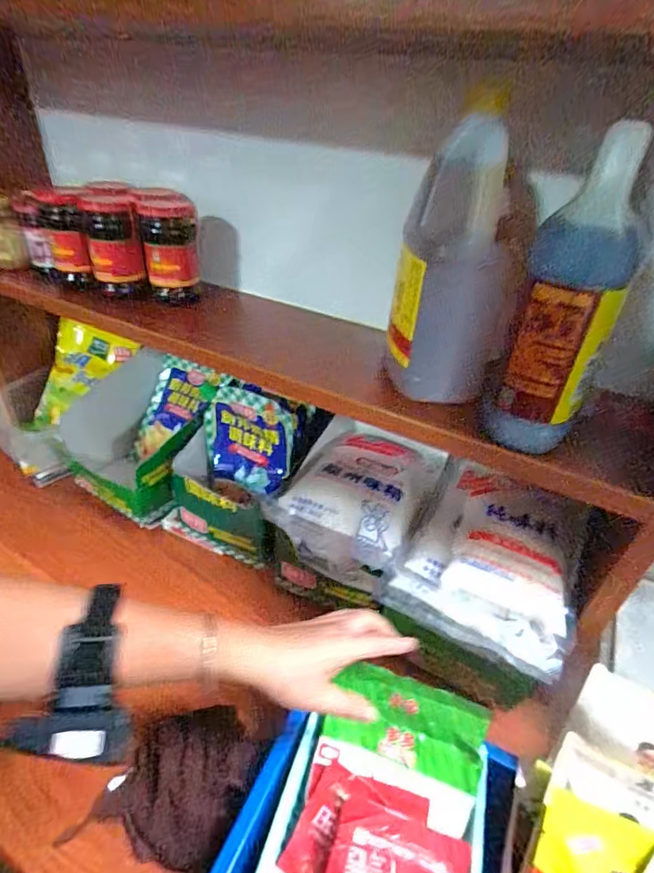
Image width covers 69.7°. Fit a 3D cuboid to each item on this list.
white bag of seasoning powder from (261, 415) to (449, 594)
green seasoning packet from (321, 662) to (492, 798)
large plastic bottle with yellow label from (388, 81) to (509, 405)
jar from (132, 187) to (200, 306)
[{"bbox_3d":[0.049,0.071,0.566,0.154,0.076,0.211,22,40,23],"label":"white bag of seasoning powder"},{"bbox_3d":[0.068,0.245,0.402,0.127,0.007,0.067,14,78,14],"label":"green seasoning packet"},{"bbox_3d":[0.098,-0.140,0.379,0.071,0.215,0.086,5,36,0],"label":"large plastic bottle with yellow label"},{"bbox_3d":[-0.186,-0.223,0.557,0.062,0.116,0.066,-7,38,-16],"label":"jar"}]

